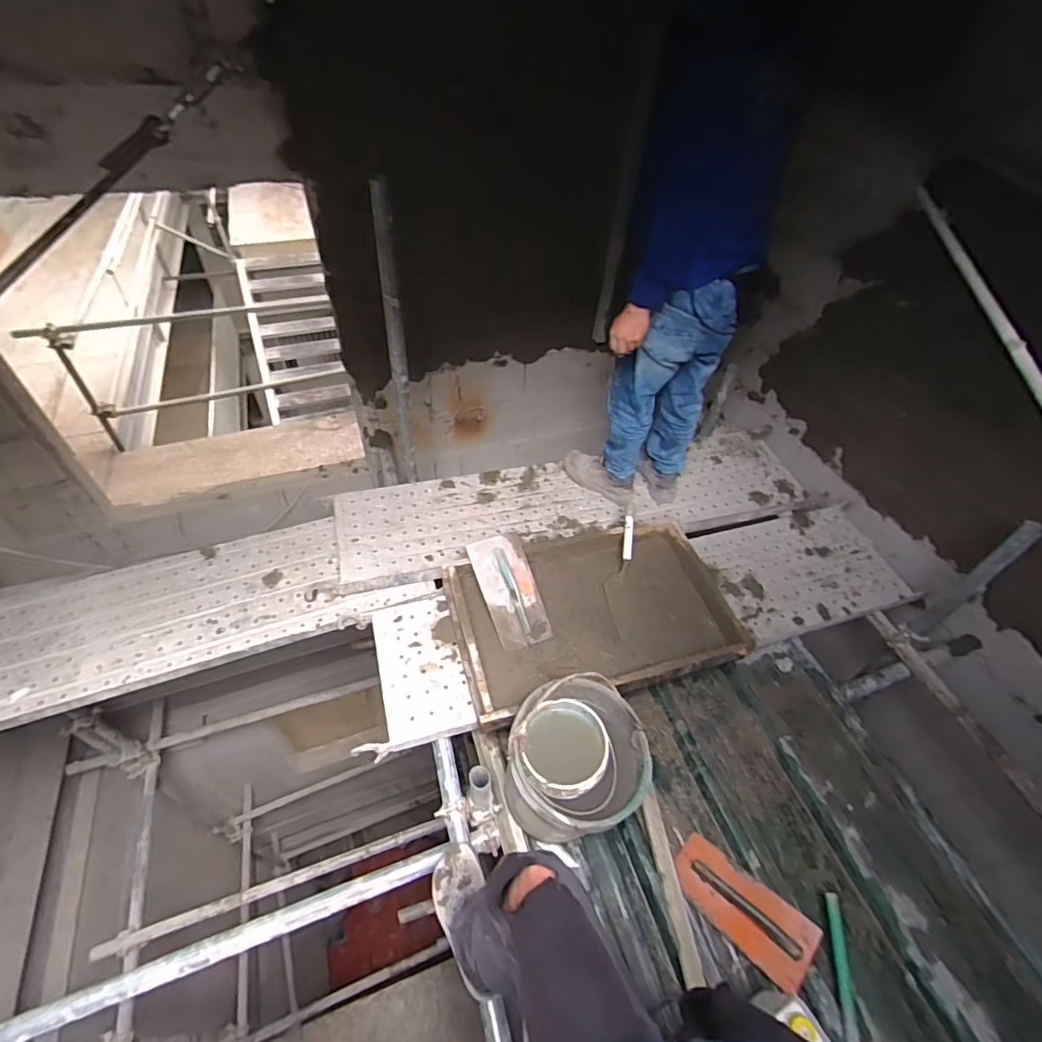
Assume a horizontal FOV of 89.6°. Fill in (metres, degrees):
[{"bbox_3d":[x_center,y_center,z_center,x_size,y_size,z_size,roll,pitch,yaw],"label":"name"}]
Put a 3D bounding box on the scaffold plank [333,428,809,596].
[{"bbox_3d":[0.231,-0.119,1.881,1.735,0.060,0.423,-13,49,-15],"label":"scaffold plank"}]

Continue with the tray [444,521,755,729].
[{"bbox_3d":[0.219,0.243,1.530,0.810,0.094,0.513,-13,49,-14],"label":"tray"}]

